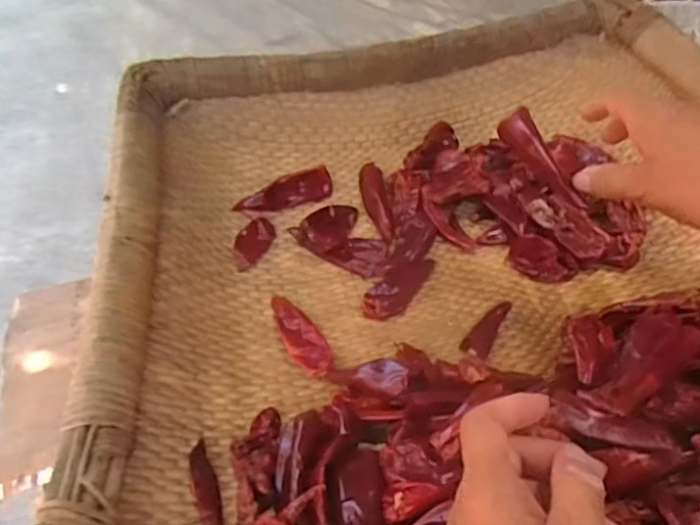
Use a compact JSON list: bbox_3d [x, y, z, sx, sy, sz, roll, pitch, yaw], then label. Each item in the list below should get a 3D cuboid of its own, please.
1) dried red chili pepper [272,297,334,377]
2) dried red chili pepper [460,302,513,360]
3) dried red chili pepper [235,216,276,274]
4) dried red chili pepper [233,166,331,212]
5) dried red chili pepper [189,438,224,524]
[{"bbox_3d":[-0.042,0.057,0.504,0.030,0.010,0.098,-22,43,-18],"label":"dried red chili pepper"},{"bbox_3d":[0.108,0.051,0.490,0.018,0.019,0.056,24,49,30],"label":"dried red chili pepper"},{"bbox_3d":[-0.091,-0.020,0.594,0.021,0.022,0.075,10,43,17],"label":"dried red chili pepper"},{"bbox_3d":[-0.065,-0.070,0.633,0.099,0.032,0.016,-23,44,-19],"label":"dried red chili pepper"},{"bbox_3d":[-0.089,0.135,0.385,0.014,0.018,0.065,-17,42,-12],"label":"dried red chili pepper"}]

